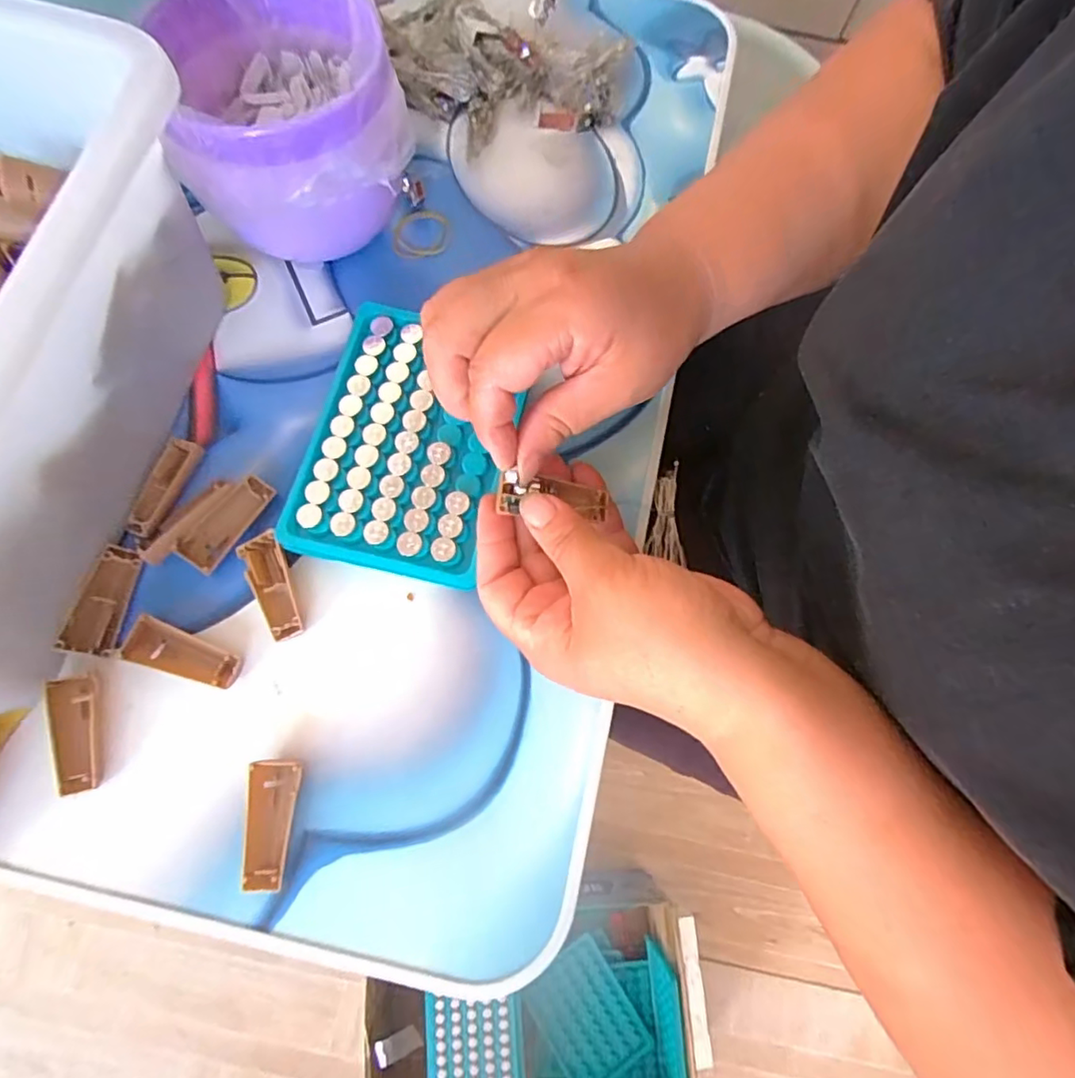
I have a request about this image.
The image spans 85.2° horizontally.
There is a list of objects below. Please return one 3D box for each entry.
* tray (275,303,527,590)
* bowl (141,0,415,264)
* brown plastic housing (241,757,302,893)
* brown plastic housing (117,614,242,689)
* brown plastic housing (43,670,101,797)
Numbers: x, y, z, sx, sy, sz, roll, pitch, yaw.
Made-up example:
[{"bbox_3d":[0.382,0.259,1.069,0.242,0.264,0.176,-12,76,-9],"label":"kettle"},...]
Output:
[{"bbox_3d":[-0.067,-0.049,0.287,0.097,0.021,0.131,12,75,0],"label":"tray"},{"bbox_3d":[-0.115,-0.197,0.291,0.101,0.095,0.109,1,75,-3],"label":"bowl"},{"bbox_3d":[-0.112,0.119,0.246,0.020,0.011,0.049,4,75,-2],"label":"brown plastic housing"},{"bbox_3d":[-0.158,0.052,0.262,0.050,0.010,0.019,19,75,3],"label":"brown plastic housing"},{"bbox_3d":[-0.200,0.084,0.253,0.019,0.009,0.048,-12,76,-6],"label":"brown plastic housing"}]

